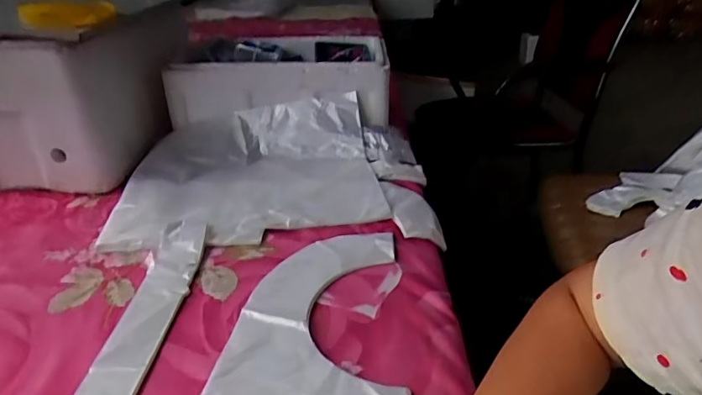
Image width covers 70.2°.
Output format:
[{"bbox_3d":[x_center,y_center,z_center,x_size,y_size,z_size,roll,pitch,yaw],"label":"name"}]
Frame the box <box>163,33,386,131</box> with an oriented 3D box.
[{"bbox_3d":[-0.140,-0.269,1.088,0.411,0.128,0.429,0,29,-1],"label":"box"}]

